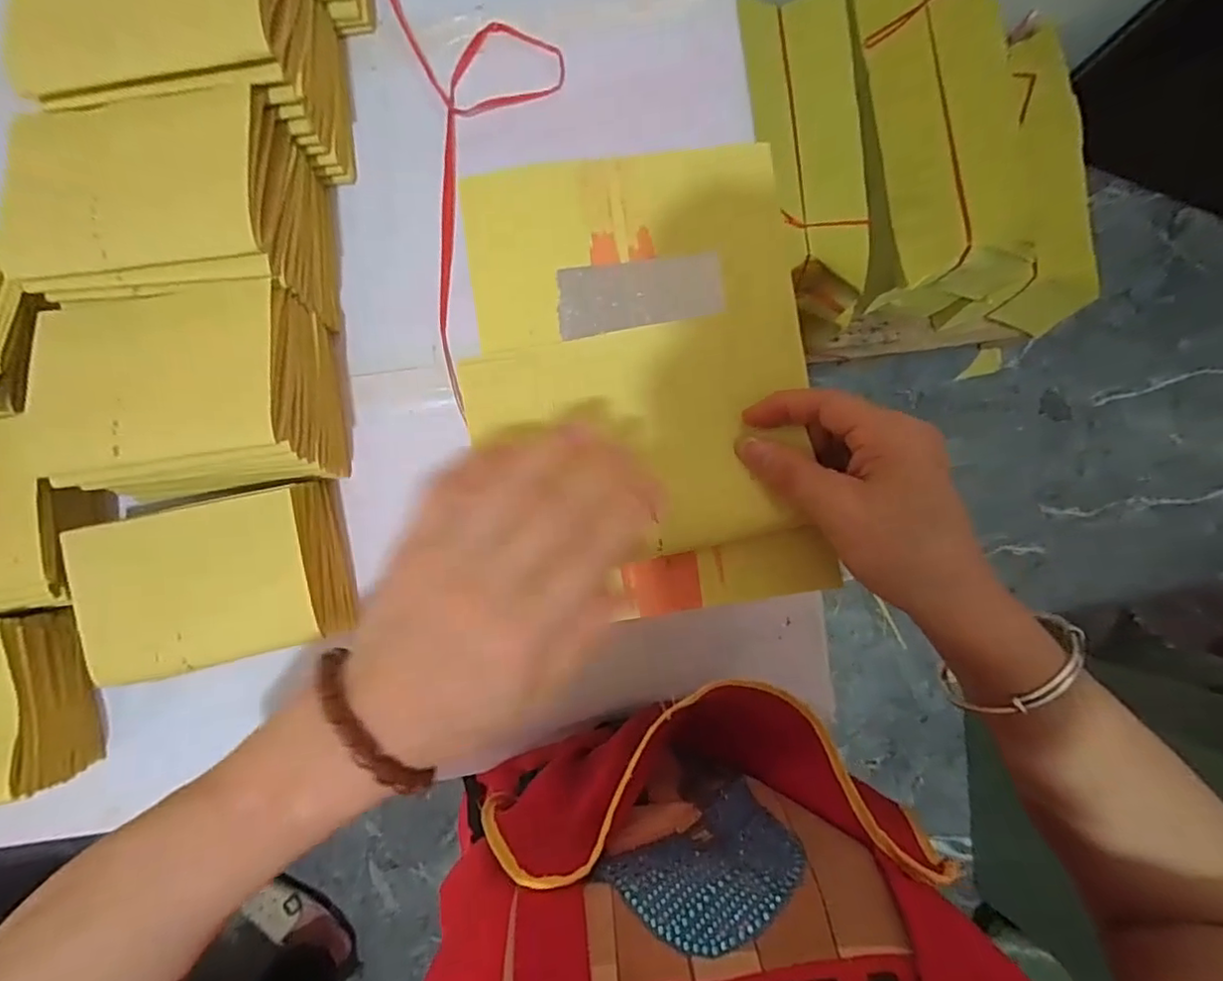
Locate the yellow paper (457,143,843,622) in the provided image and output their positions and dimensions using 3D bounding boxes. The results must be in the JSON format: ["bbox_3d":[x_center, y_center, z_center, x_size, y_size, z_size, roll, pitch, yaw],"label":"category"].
[{"bbox_3d":[0.016,-0.051,0.285,0.158,0.020,0.221,-9,88,-2],"label":"yellow paper"}]

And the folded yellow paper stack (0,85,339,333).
[{"bbox_3d":[-0.298,-0.192,0.413,0.168,0.100,0.133,0,88,-2],"label":"folded yellow paper stack"}]

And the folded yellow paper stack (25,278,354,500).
[{"bbox_3d":[-0.294,-0.066,0.418,0.173,0.094,0.126,-7,88,-2],"label":"folded yellow paper stack"}]

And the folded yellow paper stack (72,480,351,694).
[{"bbox_3d":[-0.286,0.067,0.428,0.161,0.051,0.116,-13,89,-2],"label":"folded yellow paper stack"}]

